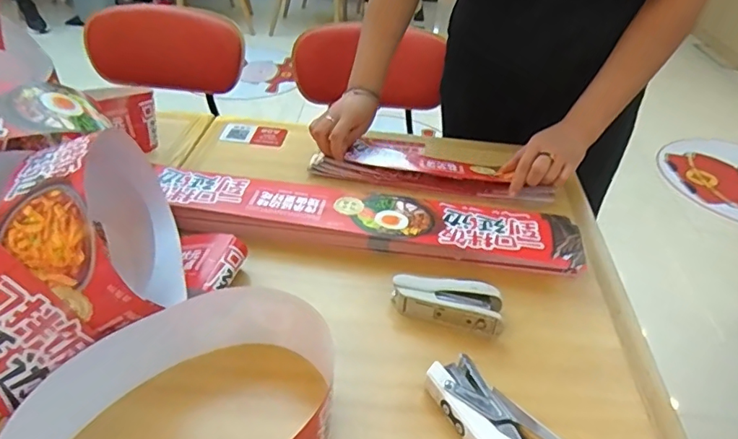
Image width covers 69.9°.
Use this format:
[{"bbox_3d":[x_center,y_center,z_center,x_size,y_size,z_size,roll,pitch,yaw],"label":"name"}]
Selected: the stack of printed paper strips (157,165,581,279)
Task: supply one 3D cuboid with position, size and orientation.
[{"bbox_3d":[-0.006,-0.005,0.669,0.517,0.027,0.112,7,38,3],"label":"stack of printed paper strips"}]

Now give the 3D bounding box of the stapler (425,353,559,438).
[{"bbox_3d":[0.122,0.188,0.452,0.078,0.029,0.166,-19,43,-27],"label":"stapler"}]

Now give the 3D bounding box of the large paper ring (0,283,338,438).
[{"bbox_3d":[-0.129,0.156,0.422,0.248,0.078,0.172,-23,45,-31],"label":"large paper ring"}]

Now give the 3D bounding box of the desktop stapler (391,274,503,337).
[{"bbox_3d":[0.083,0.088,0.564,0.117,0.027,0.047,12,38,10],"label":"desktop stapler"}]

